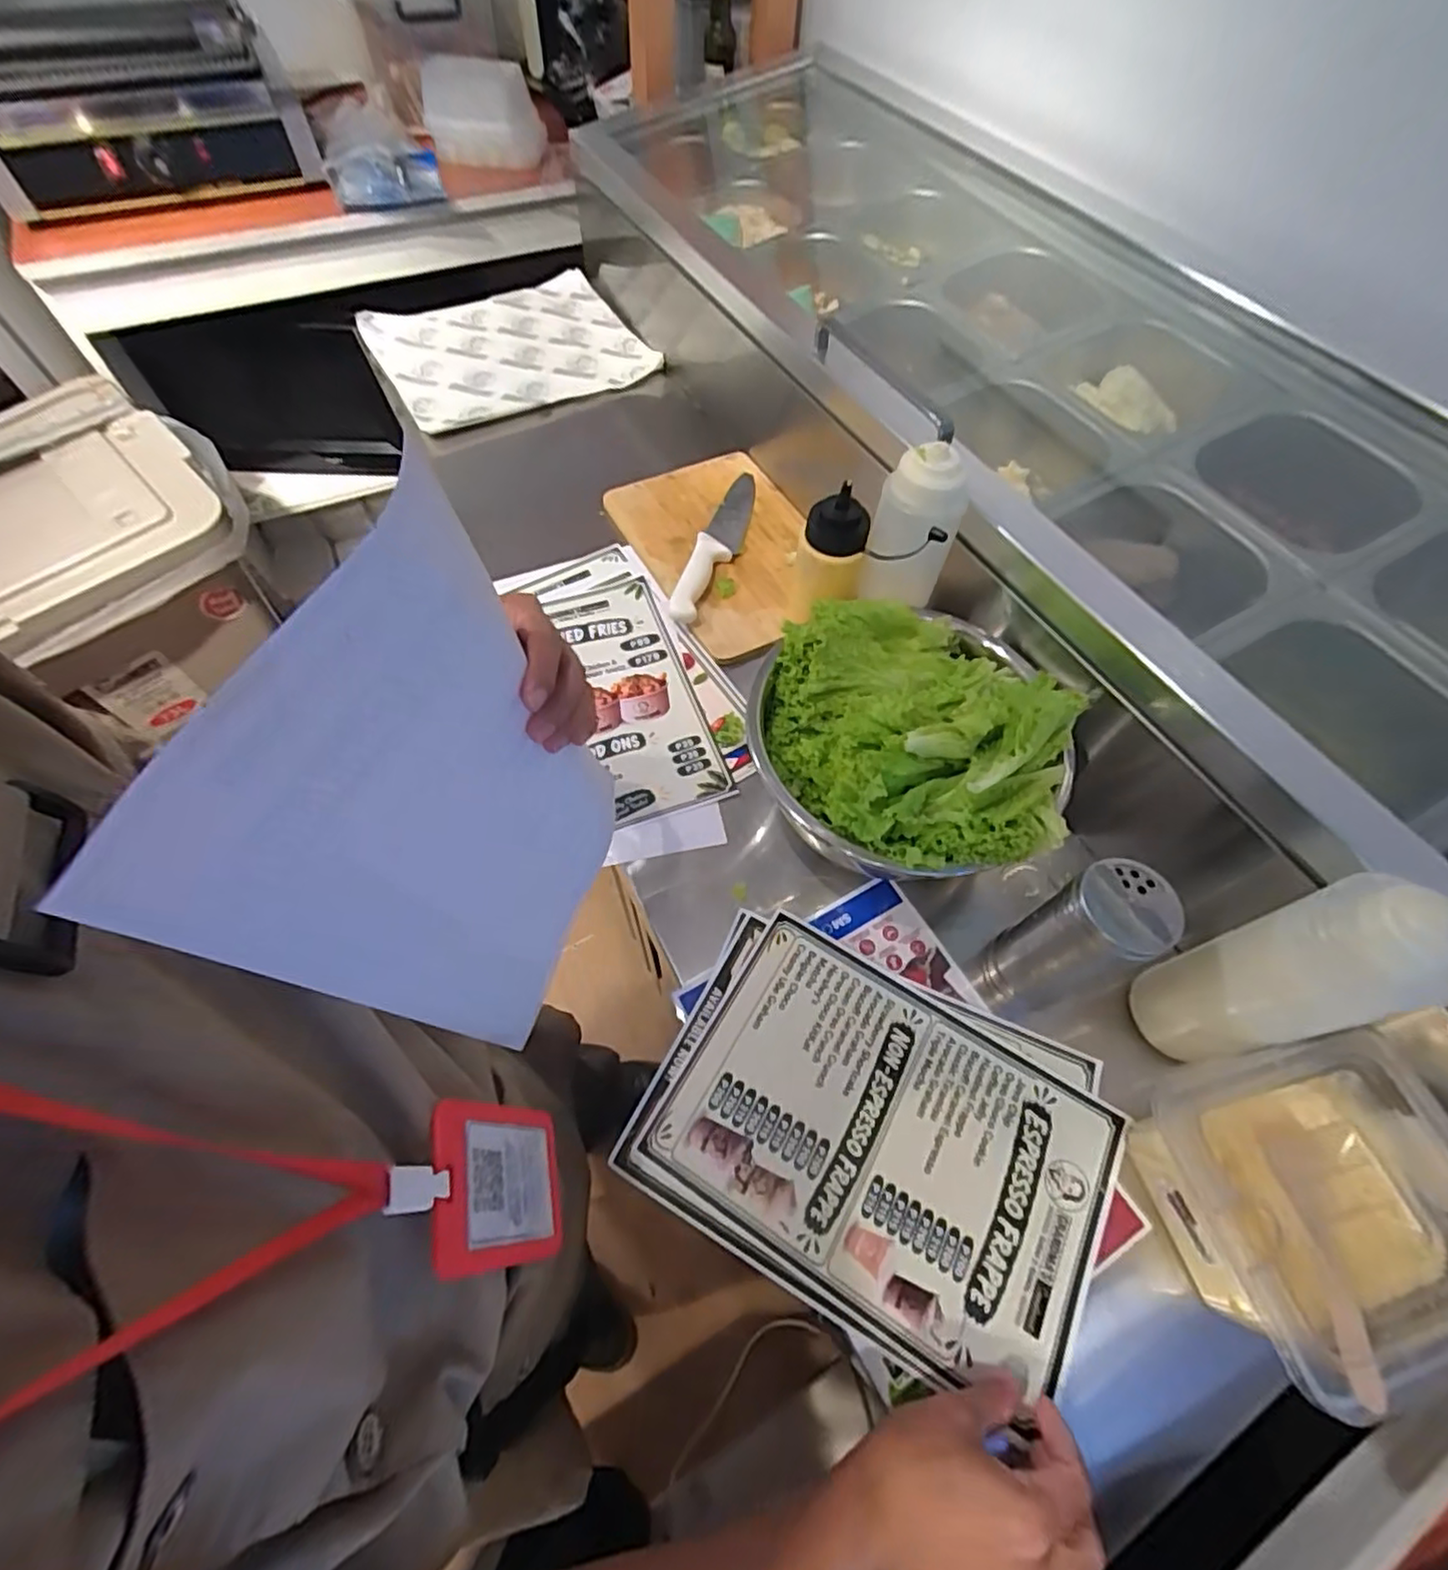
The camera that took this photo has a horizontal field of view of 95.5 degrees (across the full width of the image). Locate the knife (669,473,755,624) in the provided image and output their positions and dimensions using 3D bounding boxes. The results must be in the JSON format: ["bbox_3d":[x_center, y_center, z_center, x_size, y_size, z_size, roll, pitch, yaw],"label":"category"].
[{"bbox_3d":[-0.008,-0.278,0.749,0.046,0.031,0.265,18,61,8],"label":"knife"}]

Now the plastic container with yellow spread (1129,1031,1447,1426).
[{"bbox_3d":[0.365,0.257,0.413,0.158,0.096,0.157,-10,61,-8],"label":"plastic container with yellow spread"}]

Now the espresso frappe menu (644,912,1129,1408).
[{"bbox_3d":[0.116,0.248,0.471,0.287,0.006,0.200,29,63,14],"label":"espresso frappe menu"}]

